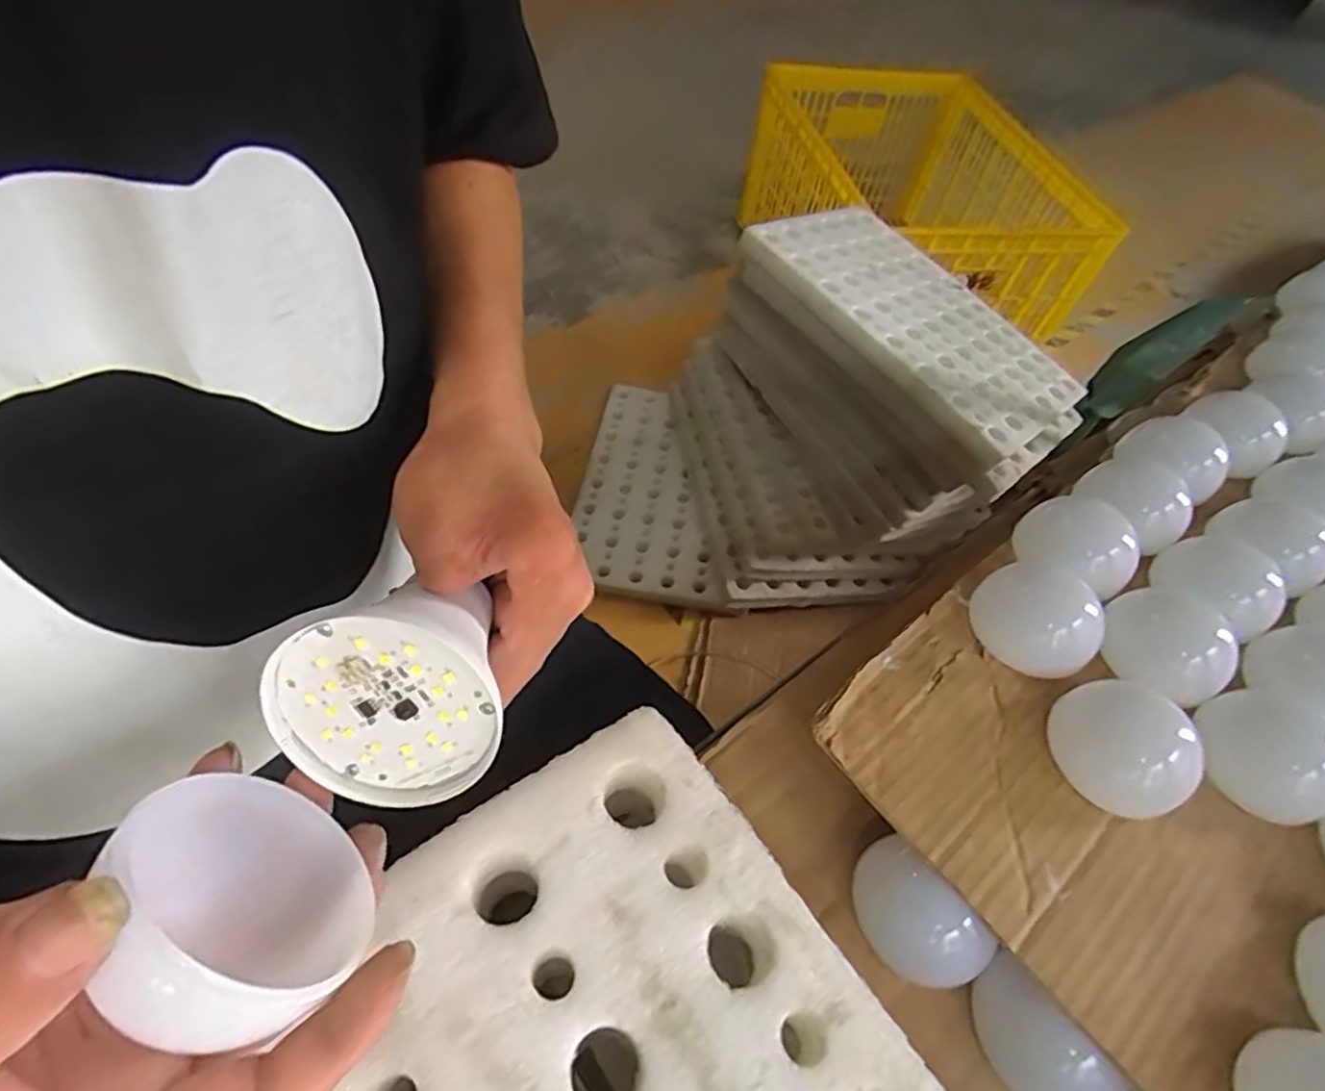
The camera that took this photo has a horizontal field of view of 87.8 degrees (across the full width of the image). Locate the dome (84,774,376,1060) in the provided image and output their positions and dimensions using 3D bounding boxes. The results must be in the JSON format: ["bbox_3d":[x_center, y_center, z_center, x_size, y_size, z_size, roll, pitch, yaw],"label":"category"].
[{"bbox_3d":[-0.111,0.096,0.175,0.038,0.057,0.067,-53,32,-4],"label":"dome"}]

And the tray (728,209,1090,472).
[{"bbox_3d":[0.431,-0.393,1.163,0.377,0.040,0.555,-26,67,-33],"label":"tray"}]

